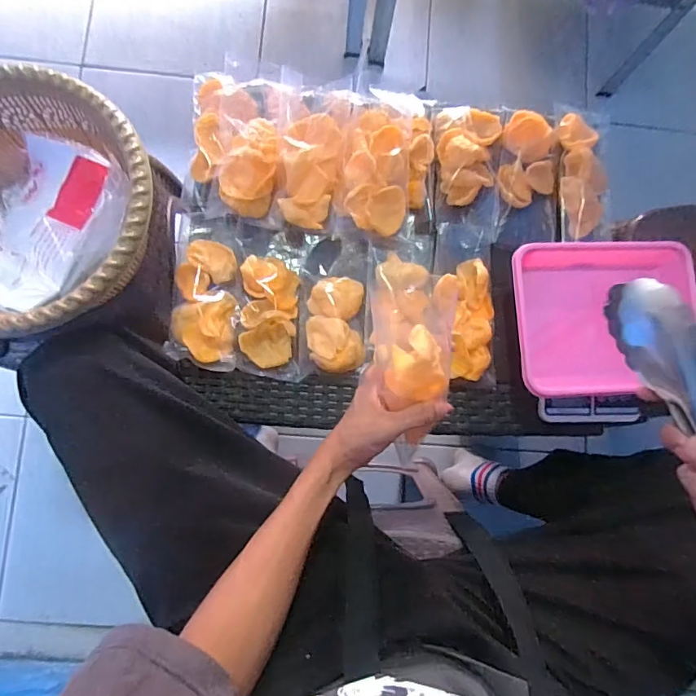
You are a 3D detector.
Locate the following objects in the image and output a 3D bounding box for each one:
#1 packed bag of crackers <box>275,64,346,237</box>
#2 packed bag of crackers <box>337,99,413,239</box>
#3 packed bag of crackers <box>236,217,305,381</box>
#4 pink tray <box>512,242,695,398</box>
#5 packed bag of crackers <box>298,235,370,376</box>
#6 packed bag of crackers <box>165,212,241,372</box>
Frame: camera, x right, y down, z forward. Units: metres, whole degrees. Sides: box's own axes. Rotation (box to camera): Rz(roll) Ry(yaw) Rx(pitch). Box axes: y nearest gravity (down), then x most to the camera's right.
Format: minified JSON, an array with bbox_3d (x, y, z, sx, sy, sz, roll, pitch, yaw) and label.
[{"bbox_3d":[-0.047,-0.246,0.590,0.080,0.046,0.198,0,83,-4],"label":"packed bag of crackers"},{"bbox_3d":[0.034,-0.231,0.592,0.090,0.047,0.187,4,83,-3],"label":"packed bag of crackers"},{"bbox_3d":[-0.098,-0.058,0.587,0.086,0.034,0.192,1,83,-4],"label":"packed bag of crackers"},{"bbox_3d":[0.310,-0.036,0.569,0.223,0.034,0.178,-2,83,-4],"label":"pink tray"},{"bbox_3d":[-0.015,-0.055,0.594,0.082,0.037,0.174,1,83,-4],"label":"packed bag of crackers"},{"bbox_3d":[-0.175,-0.069,0.581,0.083,0.030,0.188,1,83,-4],"label":"packed bag of crackers"}]

